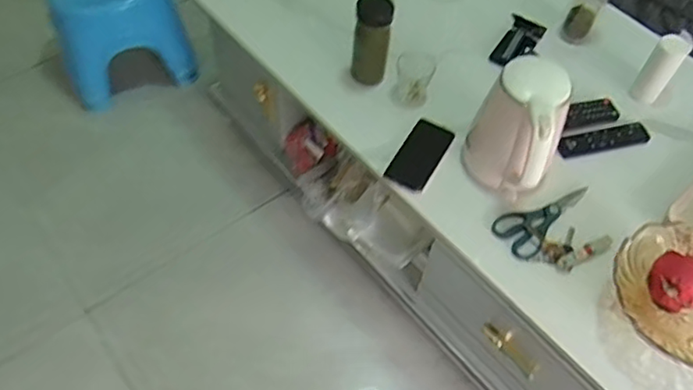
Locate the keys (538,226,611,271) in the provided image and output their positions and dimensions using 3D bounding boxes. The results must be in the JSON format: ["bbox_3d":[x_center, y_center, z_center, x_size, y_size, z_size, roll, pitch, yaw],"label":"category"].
[{"bbox_3d":[0.373,0.085,0.993,0.122,0.014,0.056,-22,61,-17],"label":"keys"}]

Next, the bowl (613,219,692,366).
[{"bbox_3d":[0.498,0.146,0.900,0.215,0.097,0.199,2,57,-2],"label":"bowl"}]

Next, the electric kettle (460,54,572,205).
[{"bbox_3d":[0.269,-0.101,0.980,0.143,0.218,0.159,28,60,14],"label":"electric kettle"}]

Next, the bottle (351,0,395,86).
[{"bbox_3d":[0.046,-0.281,1.115,0.063,0.177,0.055,0,57,-4],"label":"bottle"}]

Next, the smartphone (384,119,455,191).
[{"bbox_3d":[0.133,-0.075,1.078,0.073,0.013,0.149,28,60,14],"label":"smartphone"}]

